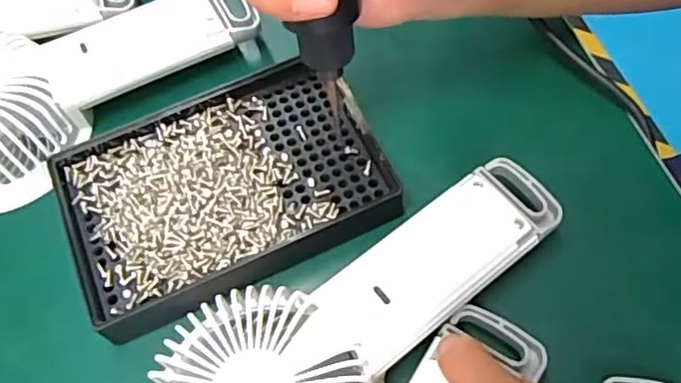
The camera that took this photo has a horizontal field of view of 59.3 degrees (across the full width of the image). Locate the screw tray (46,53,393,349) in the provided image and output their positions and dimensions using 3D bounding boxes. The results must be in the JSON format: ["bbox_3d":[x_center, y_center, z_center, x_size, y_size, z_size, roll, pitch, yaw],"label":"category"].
[{"bbox_3d":[-0.053,-0.003,0.270,0.137,0.022,0.096,-24,64,-8],"label":"screw tray"}]

